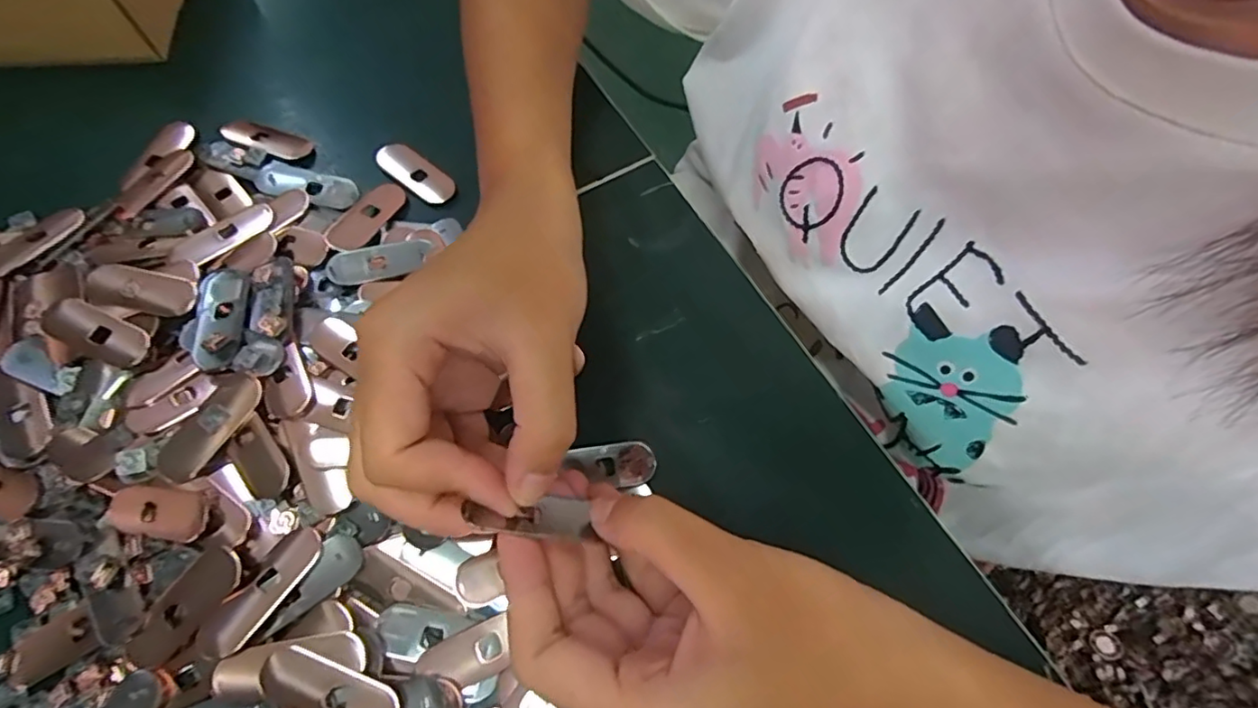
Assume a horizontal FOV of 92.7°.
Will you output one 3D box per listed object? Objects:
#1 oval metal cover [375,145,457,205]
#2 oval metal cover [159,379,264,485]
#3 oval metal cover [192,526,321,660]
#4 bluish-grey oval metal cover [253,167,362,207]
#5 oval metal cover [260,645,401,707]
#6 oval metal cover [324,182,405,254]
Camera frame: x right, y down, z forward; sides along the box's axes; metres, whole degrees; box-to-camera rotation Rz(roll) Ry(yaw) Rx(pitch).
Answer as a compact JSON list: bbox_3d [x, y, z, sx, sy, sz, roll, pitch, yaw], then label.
[{"bbox_3d":[-0.113,-0.096,0.317,0.047,0.004,0.018,35,71,12],"label":"oval metal cover"},{"bbox_3d":[-0.172,0.029,0.245,0.019,0.005,0.048,34,71,12],"label":"oval metal cover"},{"bbox_3d":[-0.137,0.089,0.223,0.018,0.006,0.051,33,70,11],"label":"oval metal cover"},{"bbox_3d":[-0.168,-0.088,0.313,0.051,0.007,0.022,6,68,1],"label":"bluish-grey oval metal cover"},{"bbox_3d":[-0.106,0.121,0.213,0.050,0.007,0.020,22,69,7],"label":"oval metal cover"},{"bbox_3d":[-0.132,-0.069,0.301,0.021,0.004,0.051,22,56,7],"label":"oval metal cover"}]

